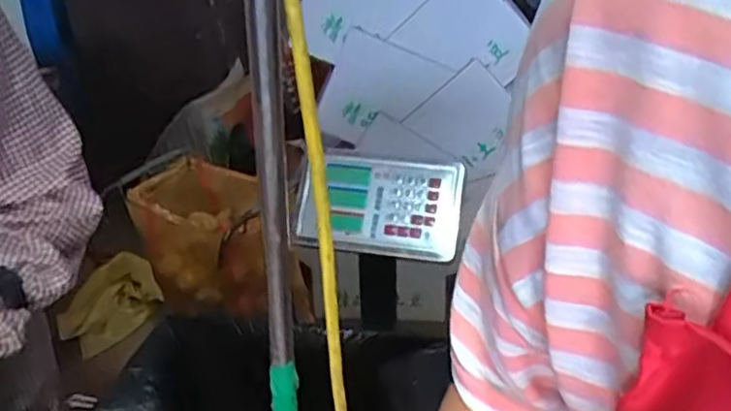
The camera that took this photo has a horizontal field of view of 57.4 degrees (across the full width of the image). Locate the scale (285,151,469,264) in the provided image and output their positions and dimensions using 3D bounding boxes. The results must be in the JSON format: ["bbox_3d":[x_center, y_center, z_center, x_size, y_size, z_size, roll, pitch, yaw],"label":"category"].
[{"bbox_3d":[0.016,-0.002,0.971,0.237,0.146,0.039,5,-8,5],"label":"scale"}]

